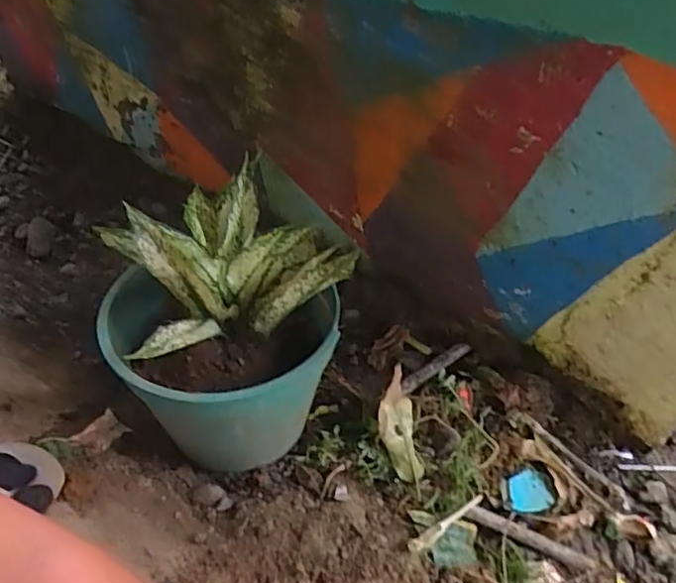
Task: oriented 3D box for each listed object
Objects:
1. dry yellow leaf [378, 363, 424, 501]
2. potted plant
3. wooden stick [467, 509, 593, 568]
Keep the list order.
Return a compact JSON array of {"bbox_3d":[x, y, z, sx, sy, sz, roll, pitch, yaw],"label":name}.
[{"bbox_3d":[0.067,0.155,0.673,0.041,0.031,0.134,-7,72,-5],"label":"dry yellow leaf"},{"bbox_3d":[-0.115,0.048,0.610,0.213,0.252,0.217,-17,47,-20],"label":"potted plant"},{"bbox_3d":[0.203,0.258,0.635,0.138,0.010,0.019,23,46,4],"label":"wooden stick"}]

